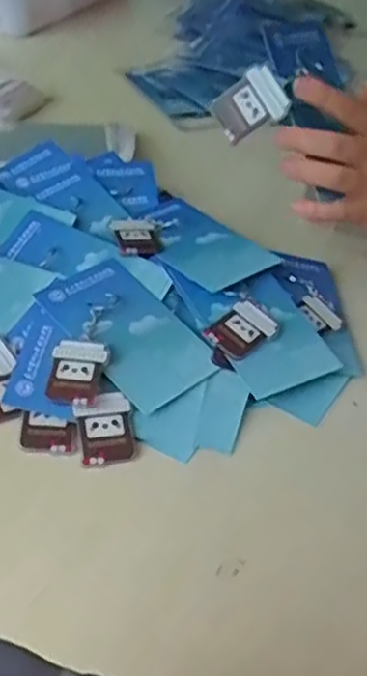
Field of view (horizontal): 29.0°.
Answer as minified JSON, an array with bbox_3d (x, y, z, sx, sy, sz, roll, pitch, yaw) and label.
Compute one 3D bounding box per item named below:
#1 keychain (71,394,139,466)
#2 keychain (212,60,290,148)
[{"bbox_3d":[-0.052,0.062,0.477,0.038,0.004,0.049,-7,65,-16],"label":"keychain"},{"bbox_3d":[0.049,-0.171,0.522,0.040,0.053,0.012,51,26,-7],"label":"keychain"}]

